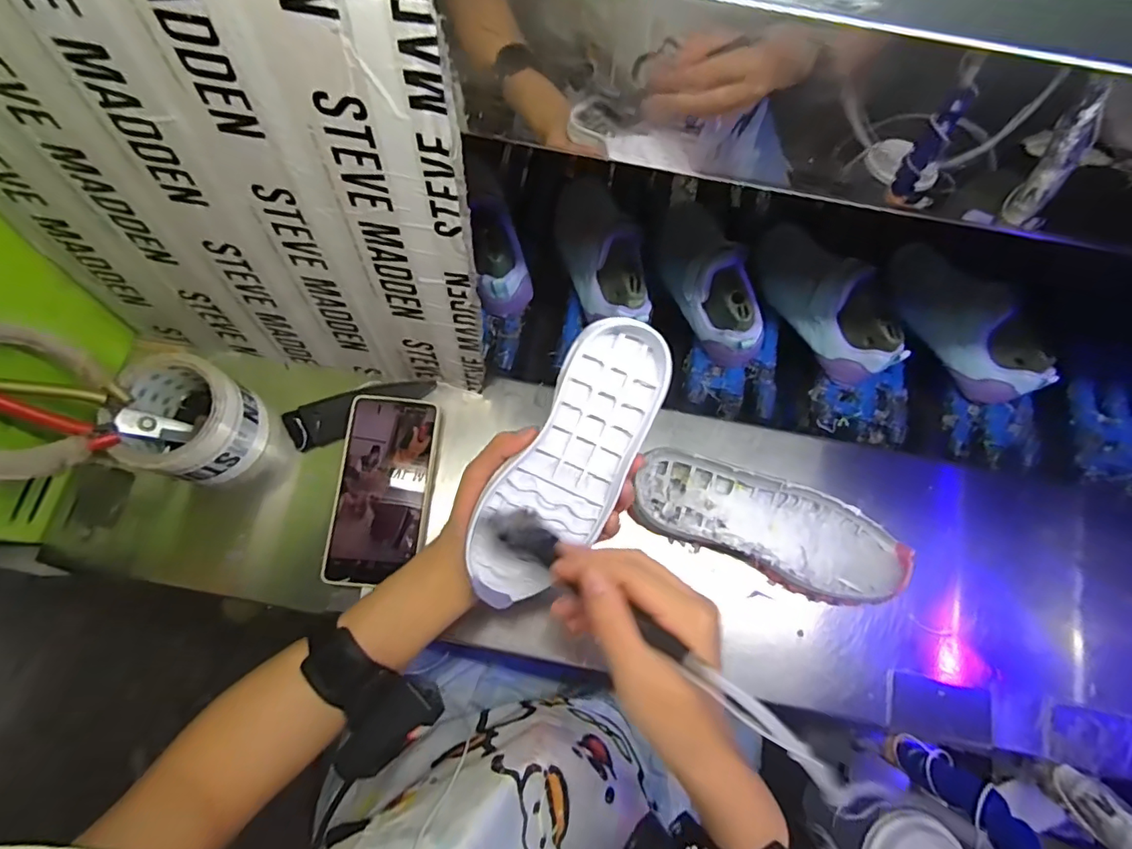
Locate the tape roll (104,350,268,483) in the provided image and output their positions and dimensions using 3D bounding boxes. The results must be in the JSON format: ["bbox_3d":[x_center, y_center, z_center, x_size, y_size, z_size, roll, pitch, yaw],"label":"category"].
[{"bbox_3d":[-0.317,0.000,0.441,0.090,0.068,0.094,1,63,-1],"label":"tape roll"}]

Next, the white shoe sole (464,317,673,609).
[{"bbox_3d":[0.002,0.028,0.345,0.069,0.024,0.200,32,97,13],"label":"white shoe sole"}]

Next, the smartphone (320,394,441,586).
[{"bbox_3d":[-0.160,0.056,0.462,0.080,0.012,0.163,8,76,2],"label":"smartphone"}]

